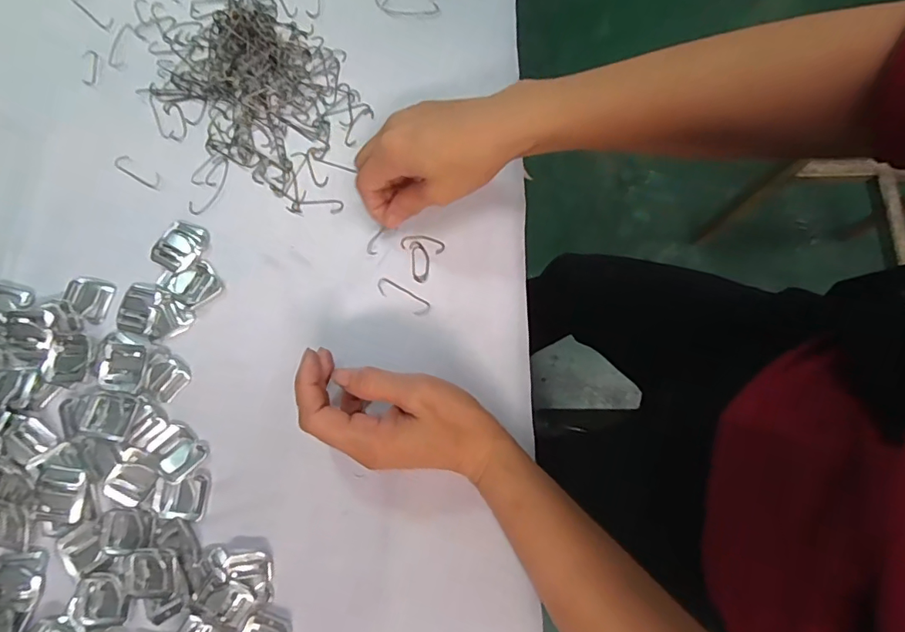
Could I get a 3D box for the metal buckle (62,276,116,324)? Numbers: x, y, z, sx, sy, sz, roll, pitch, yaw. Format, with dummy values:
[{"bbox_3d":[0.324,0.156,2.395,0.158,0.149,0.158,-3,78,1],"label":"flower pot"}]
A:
[{"bbox_3d":[-0.267,-0.012,0.359,0.033,0.006,0.031,13,77,2],"label":"metal buckle"}]

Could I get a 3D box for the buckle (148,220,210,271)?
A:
[{"bbox_3d":[-0.201,-0.052,0.364,0.027,0.013,0.038,21,77,4],"label":"buckle"}]

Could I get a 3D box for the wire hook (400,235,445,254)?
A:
[{"bbox_3d":[-0.023,-0.056,0.375,0.033,0.004,0.012,7,76,1],"label":"wire hook"}]

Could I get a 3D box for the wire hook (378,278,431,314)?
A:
[{"bbox_3d":[-0.037,-0.015,0.366,0.043,0.004,0.013,30,78,6],"label":"wire hook"}]

